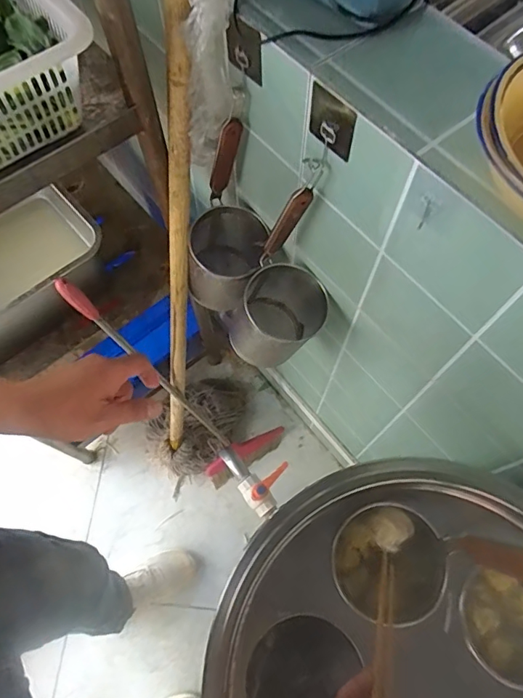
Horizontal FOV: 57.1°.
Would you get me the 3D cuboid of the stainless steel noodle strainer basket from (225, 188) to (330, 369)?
[{"bbox_3d":[0.024,-0.095,0.743,0.126,0.348,0.145,33,71,13],"label":"stainless steel noodle strainer basket"}]

